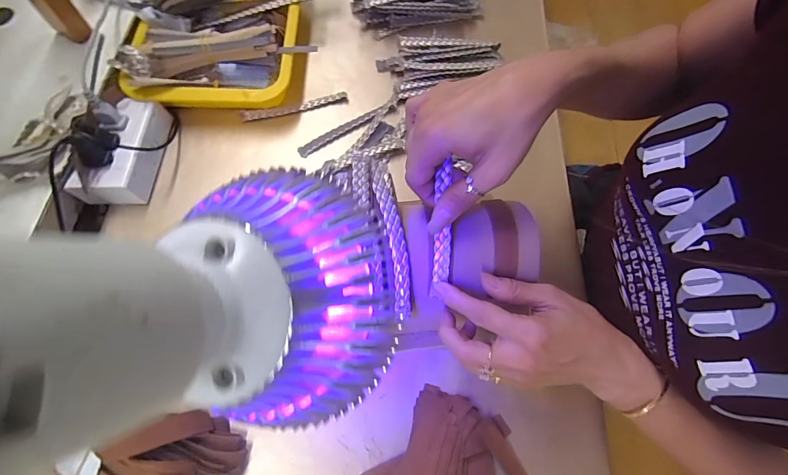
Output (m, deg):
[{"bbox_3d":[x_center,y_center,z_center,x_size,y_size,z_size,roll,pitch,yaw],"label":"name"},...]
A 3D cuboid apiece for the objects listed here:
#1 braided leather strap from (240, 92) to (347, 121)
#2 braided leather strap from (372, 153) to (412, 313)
[{"bbox_3d":[-0.126,-0.166,0.475,0.134,0.006,0.013,-14,69,-7],"label":"braided leather strap"},{"bbox_3d":[-0.002,-0.005,0.295,0.015,0.026,0.127,-10,69,-5],"label":"braided leather strap"}]

